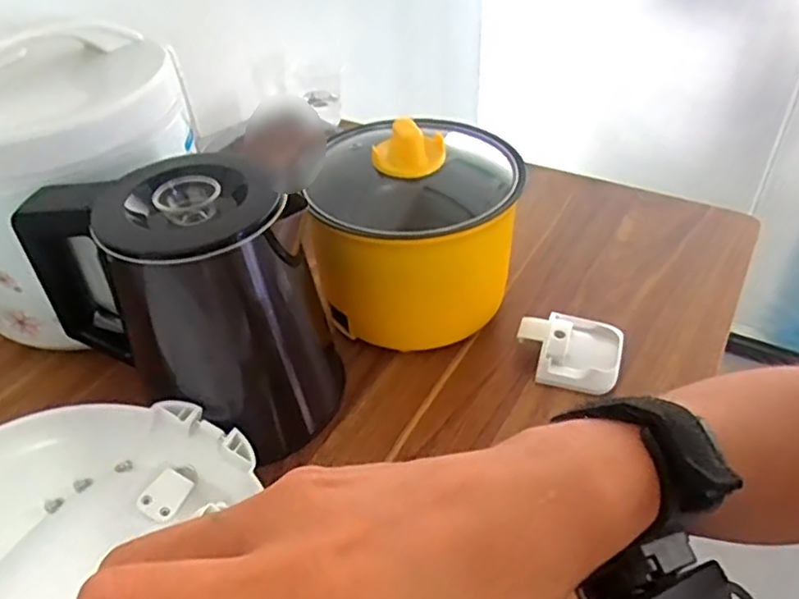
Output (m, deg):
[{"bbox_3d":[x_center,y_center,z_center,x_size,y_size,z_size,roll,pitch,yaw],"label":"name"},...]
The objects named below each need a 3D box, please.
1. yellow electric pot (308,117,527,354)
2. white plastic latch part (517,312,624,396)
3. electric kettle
[{"bbox_3d":[0.019,-0.057,0.515,0.146,0.152,0.165,3,41,9],"label":"yellow electric pot"},{"bbox_3d":[0.133,0.037,0.498,0.077,0.018,0.072,12,43,18],"label":"white plastic latch part"},{"bbox_3d":[-0.144,0.004,0.437,0.165,0.178,0.110,14,44,20],"label":"electric kettle"}]

